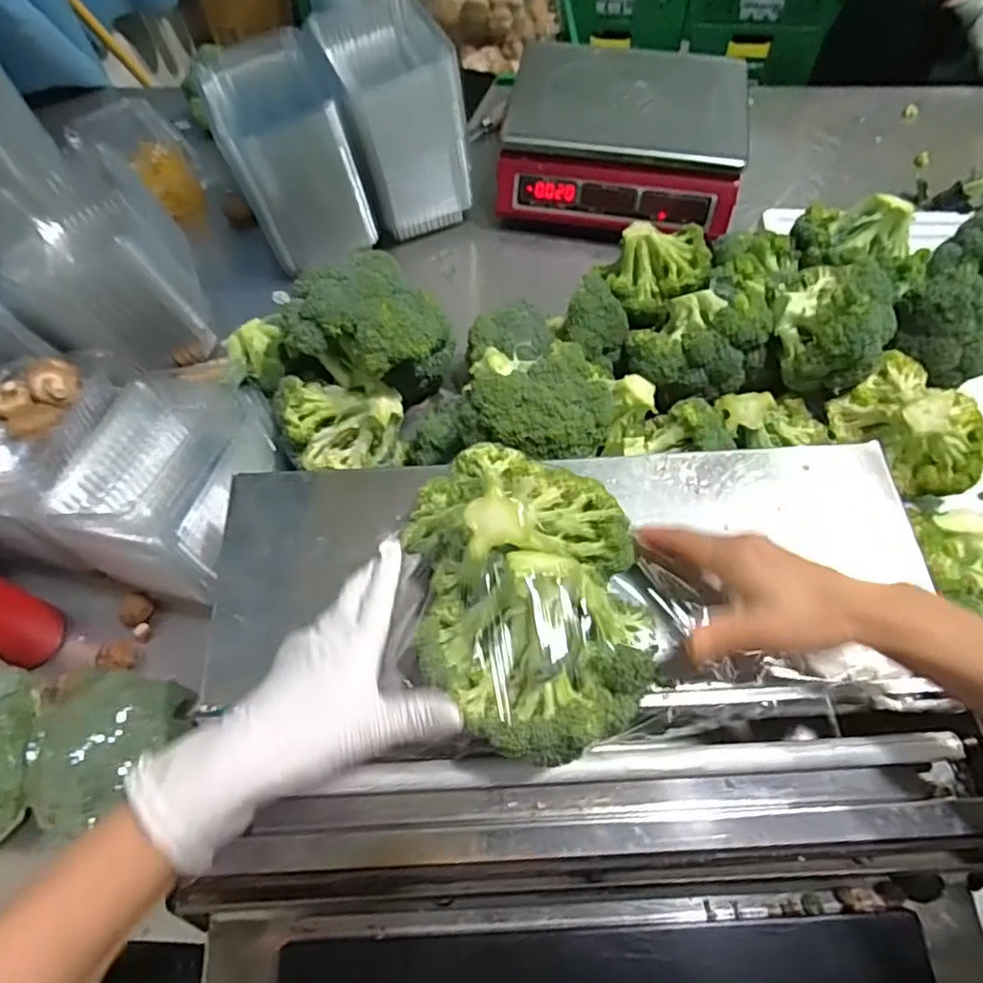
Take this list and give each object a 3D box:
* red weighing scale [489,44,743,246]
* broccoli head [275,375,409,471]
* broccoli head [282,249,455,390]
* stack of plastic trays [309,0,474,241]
[{"bbox_3d":[0.170,-0.449,0.800,0.293,0.096,0.241,10,62,7],"label":"red weighing scale"},{"bbox_3d":[-0.138,-0.064,0.595,0.109,0.084,0.073,-6,62,-2],"label":"broccoli head"},{"bbox_3d":[-0.110,-0.145,0.593,0.120,0.130,0.111,-1,62,1],"label":"broccoli head"},{"bbox_3d":[-0.117,-0.452,0.768,0.139,0.180,0.186,-17,63,-8],"label":"stack of plastic trays"}]

